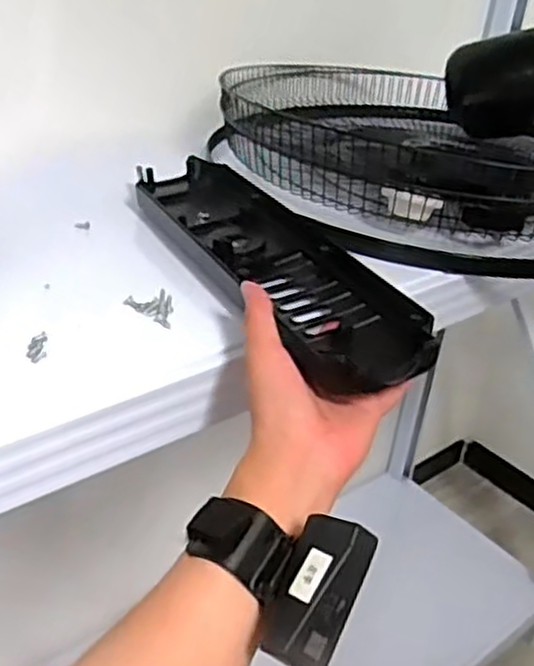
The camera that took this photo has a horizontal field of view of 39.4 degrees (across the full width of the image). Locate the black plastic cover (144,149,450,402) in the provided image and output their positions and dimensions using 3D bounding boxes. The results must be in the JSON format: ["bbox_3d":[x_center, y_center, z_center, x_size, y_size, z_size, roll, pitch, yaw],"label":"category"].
[{"bbox_3d":[-0.002,-0.058,0.588,0.099,0.051,0.368,-14,35,-26],"label":"black plastic cover"}]

